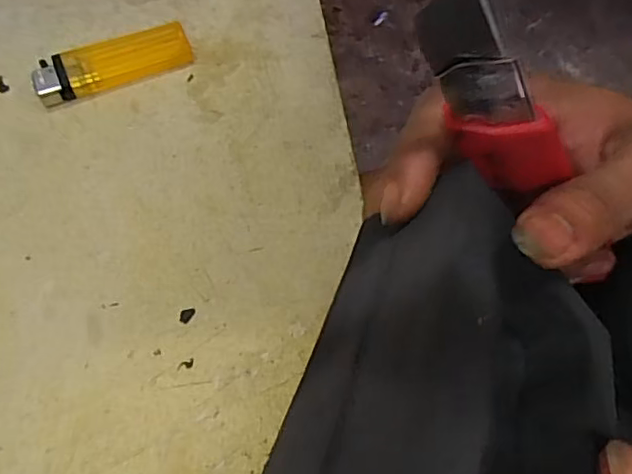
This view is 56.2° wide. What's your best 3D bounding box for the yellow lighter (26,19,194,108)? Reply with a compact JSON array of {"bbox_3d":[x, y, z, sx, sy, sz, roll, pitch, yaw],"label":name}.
[{"bbox_3d":[-0.106,-0.091,0.311,0.079,0.012,0.023,-22,71,-11],"label":"yellow lighter"}]

